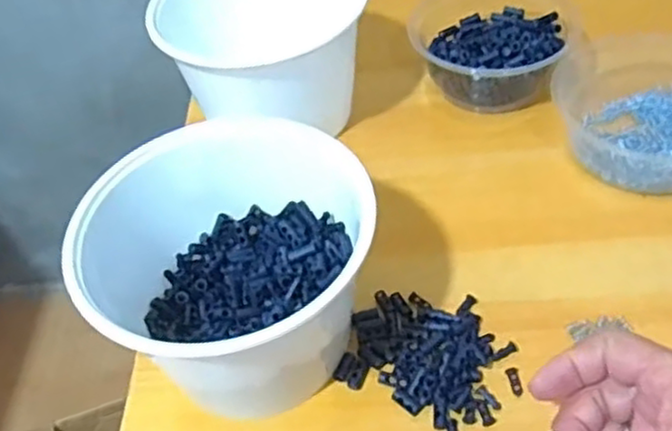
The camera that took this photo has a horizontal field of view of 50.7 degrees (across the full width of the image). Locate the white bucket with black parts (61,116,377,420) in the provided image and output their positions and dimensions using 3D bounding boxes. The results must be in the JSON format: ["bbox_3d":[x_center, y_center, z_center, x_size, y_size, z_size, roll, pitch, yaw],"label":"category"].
[{"bbox_3d":[-0.058,0.037,0.428,0.159,0.114,0.149,-4,48,4],"label":"white bucket with black parts"}]

